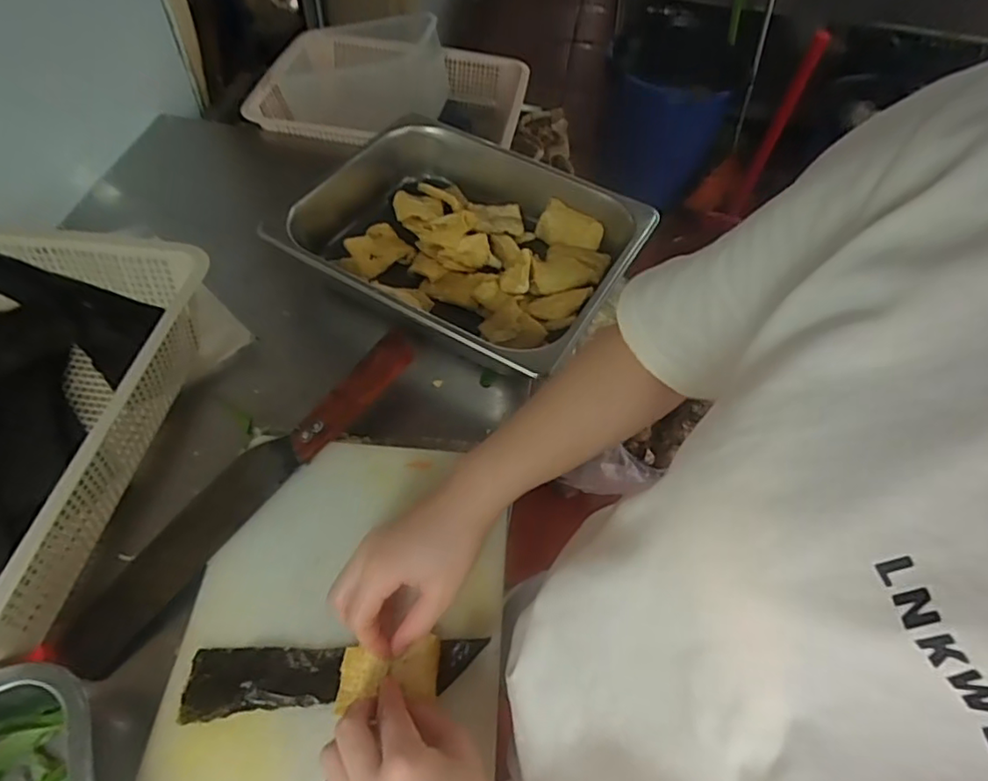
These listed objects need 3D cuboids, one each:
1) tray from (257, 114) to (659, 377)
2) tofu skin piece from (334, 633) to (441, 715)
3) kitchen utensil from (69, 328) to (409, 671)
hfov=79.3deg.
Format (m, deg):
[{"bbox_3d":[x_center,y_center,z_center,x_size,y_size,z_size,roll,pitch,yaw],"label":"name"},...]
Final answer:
[{"bbox_3d":[-0.039,-0.154,0.626,0.337,0.075,0.262,27,57,14],"label":"tray"},{"bbox_3d":[-0.070,0.187,0.397,0.068,0.007,0.036,-8,56,-4],"label":"tofu skin piece"},{"bbox_3d":[-0.183,0.066,0.463,0.049,0.032,0.325,32,58,17],"label":"kitchen utensil"}]

